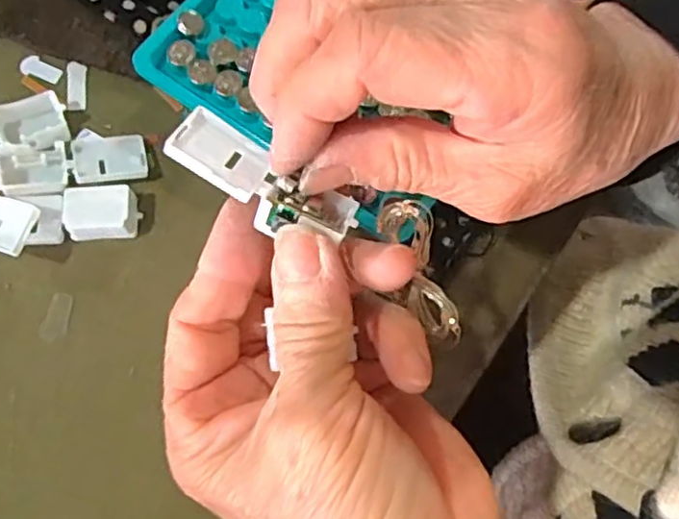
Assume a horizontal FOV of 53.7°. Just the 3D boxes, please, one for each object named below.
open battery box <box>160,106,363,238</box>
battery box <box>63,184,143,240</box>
[{"bbox_3d":[-0.021,-0.023,0.191,0.055,0.013,0.022,28,73,-6],"label":"open battery box"},{"bbox_3d":[-0.090,-0.018,0.256,0.027,0.011,0.019,-3,71,-6],"label":"battery box"}]

